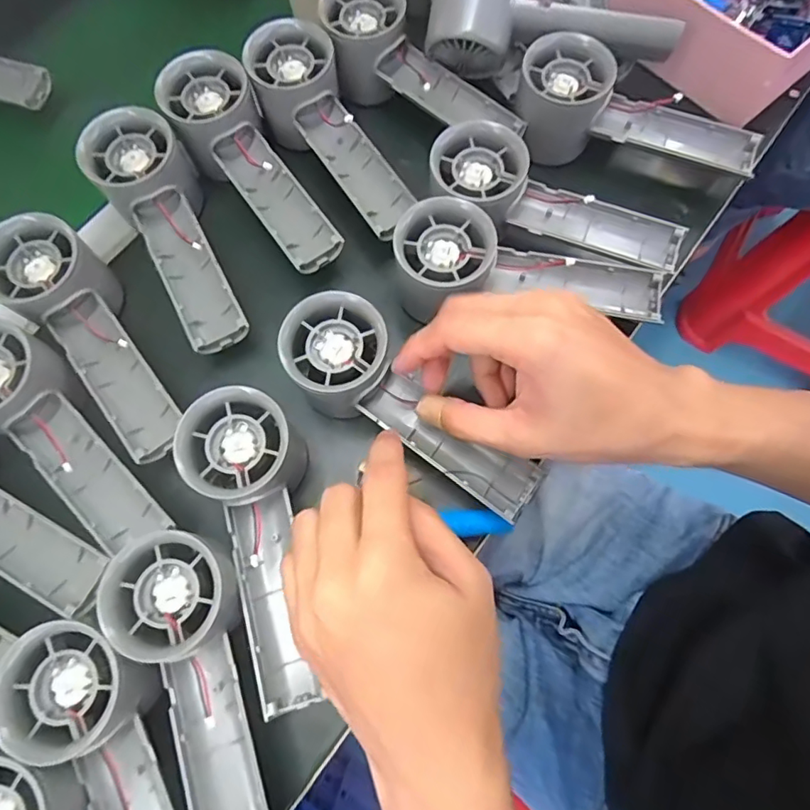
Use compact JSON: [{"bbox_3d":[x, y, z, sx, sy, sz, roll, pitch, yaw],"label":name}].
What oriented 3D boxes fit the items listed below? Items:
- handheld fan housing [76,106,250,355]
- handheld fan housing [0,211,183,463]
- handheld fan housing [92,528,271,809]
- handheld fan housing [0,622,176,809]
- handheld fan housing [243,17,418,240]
[{"bbox_3d":[-0.141,-0.104,0.331,0.056,0.043,0.153,-26,87,-7],"label":"handheld fan housing"},{"bbox_3d":[-0.181,-0.036,0.315,0.052,0.045,0.152,-35,89,-9],"label":"handheld fan housing"},{"bbox_3d":[-0.097,0.139,0.252,0.054,0.028,0.156,-18,86,-4],"label":"handheld fan housing"},{"bbox_3d":[-0.128,0.173,0.240,0.055,0.027,0.155,-27,87,-7],"label":"handheld fan housing"},{"bbox_3d":[-0.044,-0.176,0.351,0.058,0.040,0.155,-37,88,-10],"label":"handheld fan housing"}]

